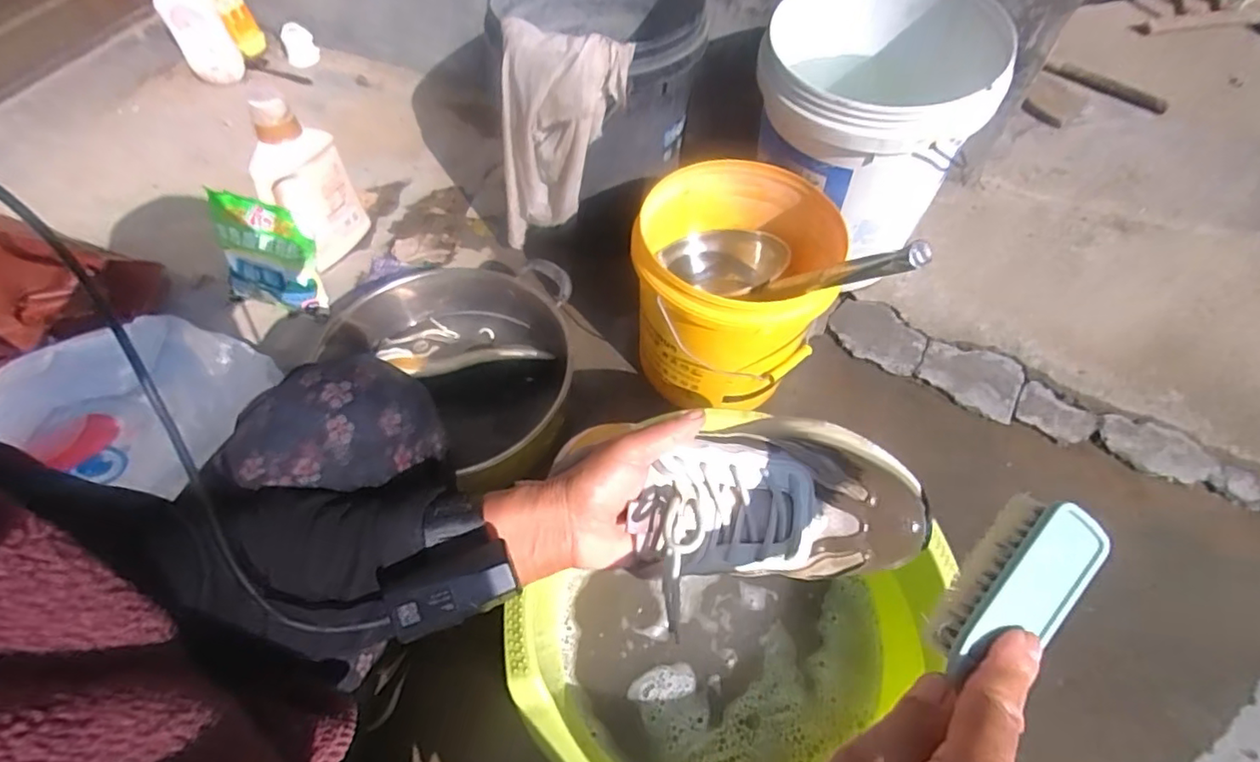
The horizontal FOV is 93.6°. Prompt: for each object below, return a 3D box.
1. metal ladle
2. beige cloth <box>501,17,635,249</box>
[{"bbox_3d":[0.165,-0.139,0.703,0.150,0.080,0.427,-13,16,-8],"label":"metal ladle"},{"bbox_3d":[-0.136,-0.349,0.886,0.168,0.384,0.079,19,58,-13],"label":"beige cloth"}]

